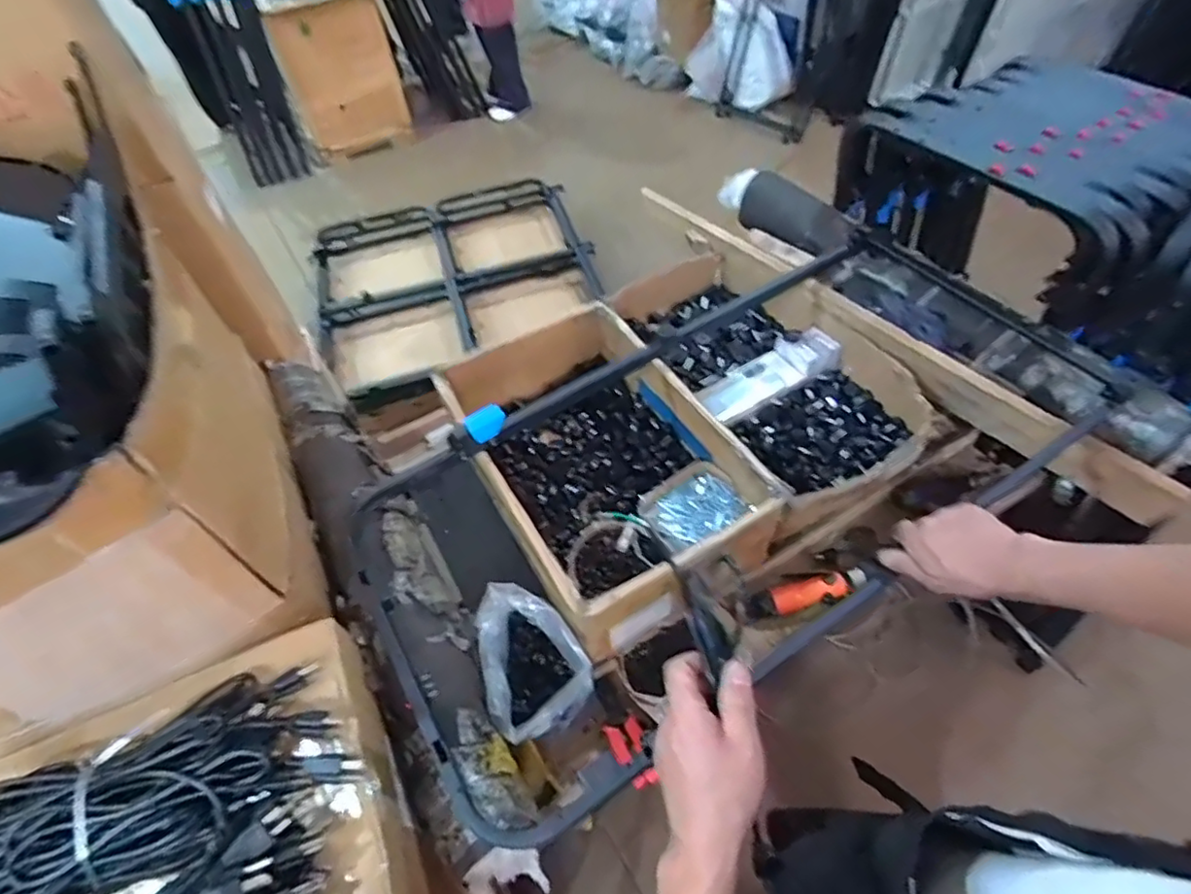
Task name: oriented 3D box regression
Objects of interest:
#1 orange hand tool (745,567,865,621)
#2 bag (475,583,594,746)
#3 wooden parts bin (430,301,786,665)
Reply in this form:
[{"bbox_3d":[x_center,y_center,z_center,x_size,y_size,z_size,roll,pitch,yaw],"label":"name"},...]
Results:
[{"bbox_3d":[0.326,0.230,0.947,0.189,0.043,0.046,-10,53,-3],"label":"orange hand tool"},{"bbox_3d":[-0.081,0.286,0.807,0.124,0.114,0.183,-17,54,-8],"label":"bag"},{"bbox_3d":[0.005,0.017,0.978,0.348,0.163,0.520,-26,55,-14],"label":"wooden parts bin"}]

